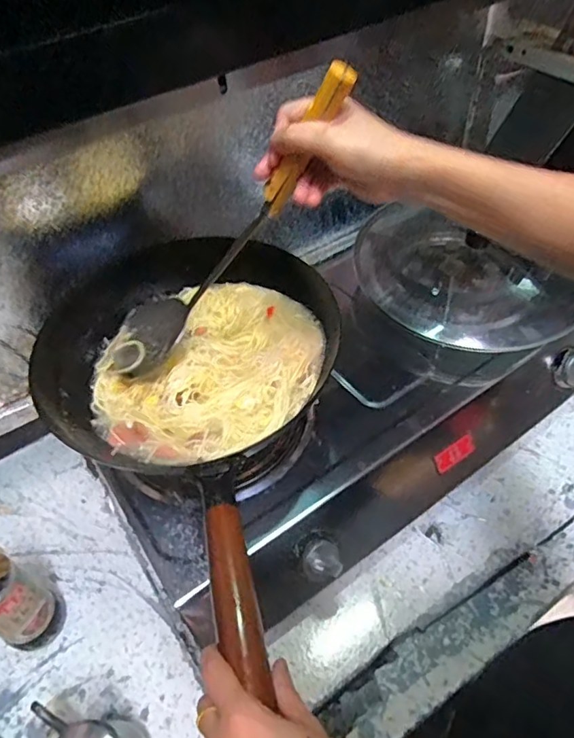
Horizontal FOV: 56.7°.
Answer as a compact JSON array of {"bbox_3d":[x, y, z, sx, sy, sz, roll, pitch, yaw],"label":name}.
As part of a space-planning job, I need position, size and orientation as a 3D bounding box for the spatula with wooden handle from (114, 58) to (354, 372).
[{"bbox_3d":[-0.067,-0.103,0.479,0.062,0.379,0.080,31,49,-18],"label":"spatula with wooden handle"}]

